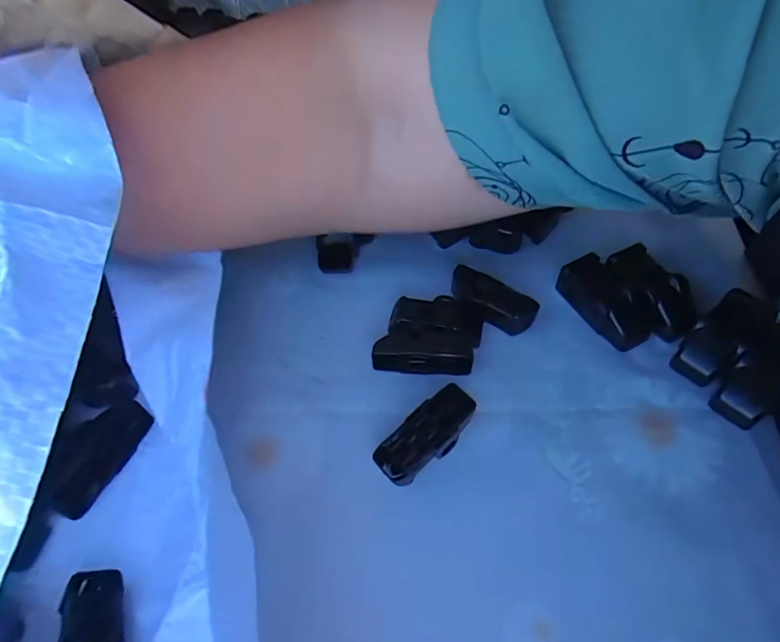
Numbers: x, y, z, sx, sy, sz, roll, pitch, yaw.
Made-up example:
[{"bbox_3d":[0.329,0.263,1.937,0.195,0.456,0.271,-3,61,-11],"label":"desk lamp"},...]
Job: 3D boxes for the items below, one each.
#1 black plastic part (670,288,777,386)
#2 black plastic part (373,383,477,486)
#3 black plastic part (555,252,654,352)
[{"bbox_3d":[0.156,0.007,0.220,0.049,0.019,0.022,-34,59,-20],"label":"black plastic part"},{"bbox_3d":[0.016,0.050,0.200,0.046,0.021,0.021,-38,61,-22],"label":"black plastic part"},{"bbox_3d":[0.109,-0.010,0.237,0.022,0.019,0.049,-25,57,-14],"label":"black plastic part"}]

